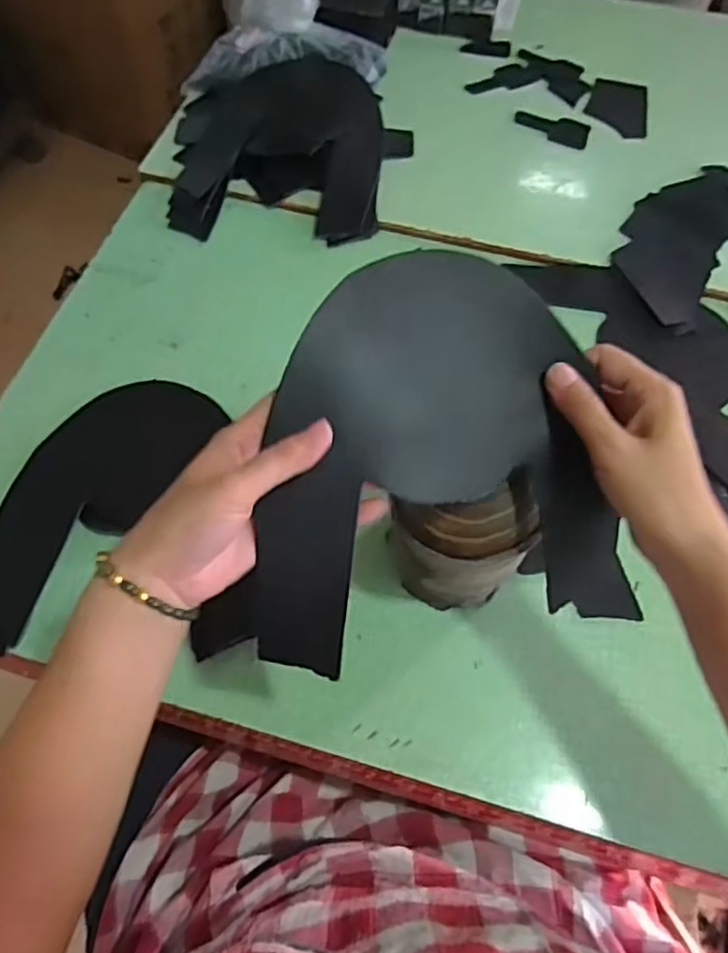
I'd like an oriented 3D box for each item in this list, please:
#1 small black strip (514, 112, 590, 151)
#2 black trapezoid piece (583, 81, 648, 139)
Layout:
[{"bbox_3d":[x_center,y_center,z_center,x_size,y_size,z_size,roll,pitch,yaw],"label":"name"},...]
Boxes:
[{"bbox_3d":[0.226,-0.420,0.793,0.090,0.004,0.045,20,64,9],"label":"small black strip"},{"bbox_3d":[0.313,-0.456,0.812,0.072,0.005,0.104,12,63,5],"label":"black trapezoid piece"}]

